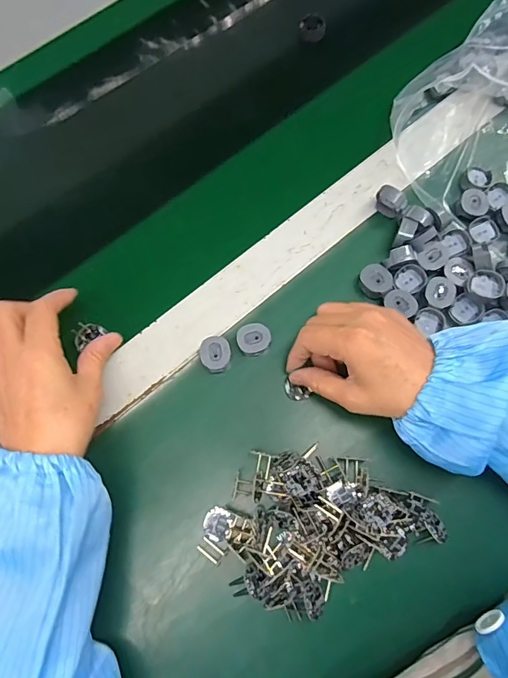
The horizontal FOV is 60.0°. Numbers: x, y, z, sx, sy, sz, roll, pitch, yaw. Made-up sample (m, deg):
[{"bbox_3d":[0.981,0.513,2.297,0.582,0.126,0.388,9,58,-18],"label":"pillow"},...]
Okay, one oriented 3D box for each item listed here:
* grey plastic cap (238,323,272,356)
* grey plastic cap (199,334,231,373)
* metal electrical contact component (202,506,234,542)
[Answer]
[{"bbox_3d":[0.000,0.000,0.377,0.028,0.011,0.025,-15,75,-4],"label":"grey plastic cap"},{"bbox_3d":[-0.032,0.013,0.373,0.024,0.014,0.029,-12,74,-3],"label":"grey plastic cap"},{"bbox_3d":[-0.029,0.144,0.342,0.023,0.005,0.024,0,74,0],"label":"metal electrical contact component"}]

